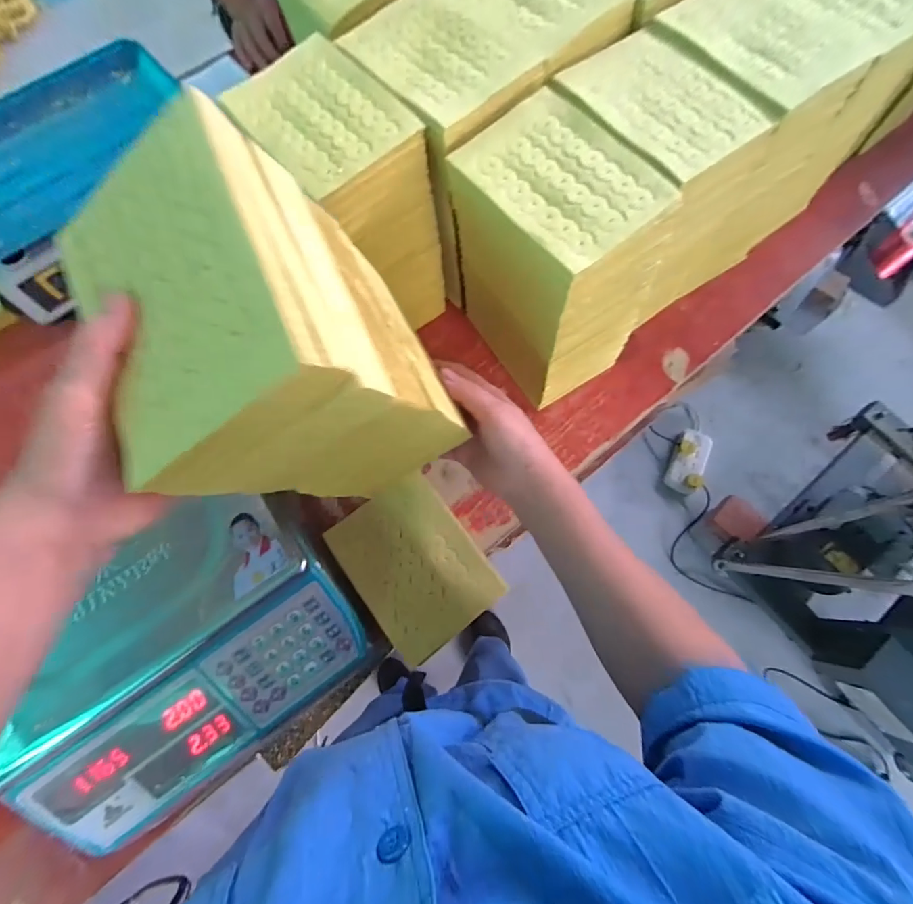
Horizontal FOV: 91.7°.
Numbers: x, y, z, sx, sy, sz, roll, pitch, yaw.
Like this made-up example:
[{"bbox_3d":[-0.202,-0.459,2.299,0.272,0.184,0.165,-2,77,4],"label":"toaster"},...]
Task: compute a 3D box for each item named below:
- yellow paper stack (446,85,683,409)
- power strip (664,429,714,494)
[{"bbox_3d":[0.093,-0.183,0.458,0.118,0.224,0.181,-35,76,-9],"label":"yellow paper stack"},{"bbox_3d":[0.735,0.021,1.388,0.101,0.032,0.213,21,74,7],"label":"power strip"}]

